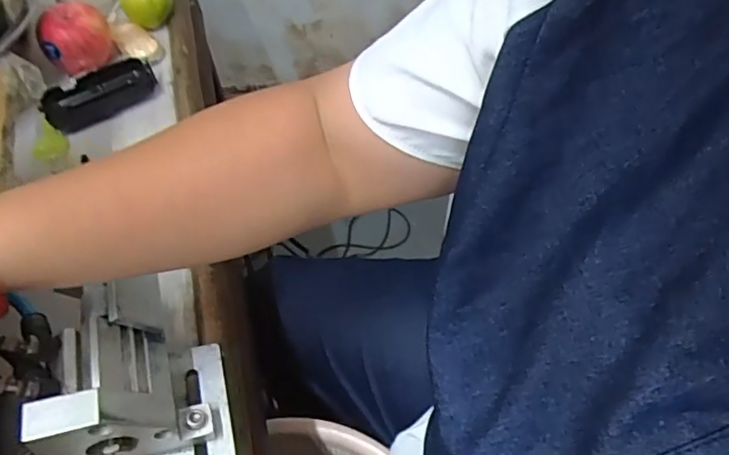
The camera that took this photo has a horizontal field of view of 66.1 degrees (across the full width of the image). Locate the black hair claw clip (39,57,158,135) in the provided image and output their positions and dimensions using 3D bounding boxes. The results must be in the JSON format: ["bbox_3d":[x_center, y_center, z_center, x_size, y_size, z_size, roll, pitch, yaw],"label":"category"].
[{"bbox_3d":[-0.269,-0.136,0.570,0.109,0.024,0.057,-23,55,-13],"label":"black hair claw clip"}]

